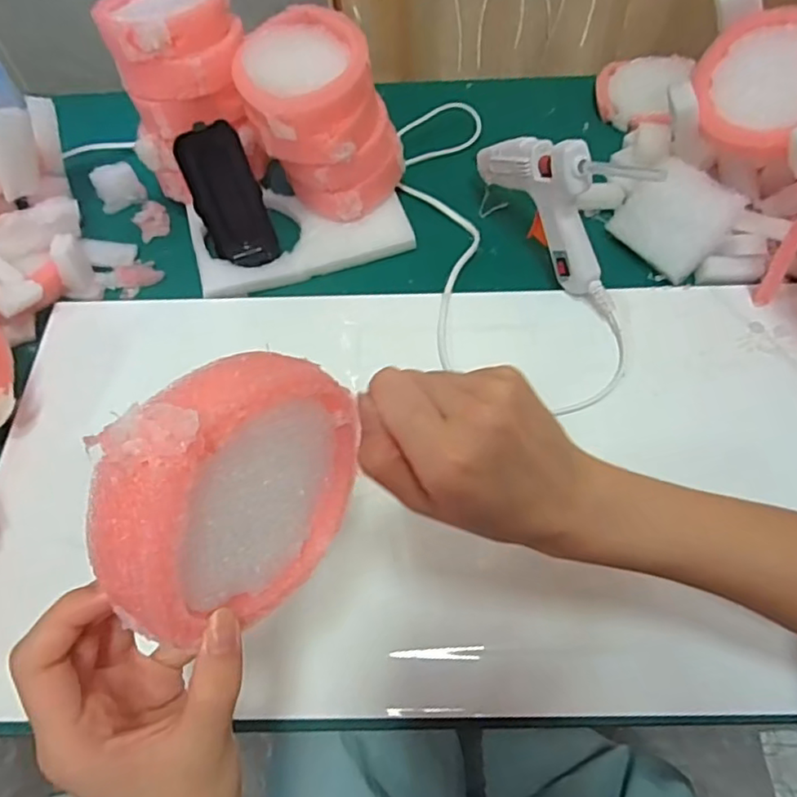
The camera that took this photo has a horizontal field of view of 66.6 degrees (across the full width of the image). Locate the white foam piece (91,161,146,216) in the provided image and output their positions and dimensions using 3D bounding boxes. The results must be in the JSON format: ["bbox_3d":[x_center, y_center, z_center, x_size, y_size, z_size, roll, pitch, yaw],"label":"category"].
[{"bbox_3d":[-0.253,-0.191,0.546,0.039,0.023,0.040,-27,62,-13],"label":"white foam piece"}]

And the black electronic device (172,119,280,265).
[{"bbox_3d":[-0.137,-0.161,0.490,0.051,0.110,0.014,-27,29,-13],"label":"black electronic device"}]

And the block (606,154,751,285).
[{"bbox_3d":[0.217,-0.144,0.480,0.016,0.074,0.080,-7,49,-49],"label":"block"}]

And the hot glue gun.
[{"bbox_3d":[0.110,-0.153,0.455,0.024,0.113,0.139,-31,63,-15],"label":"hot glue gun"}]

